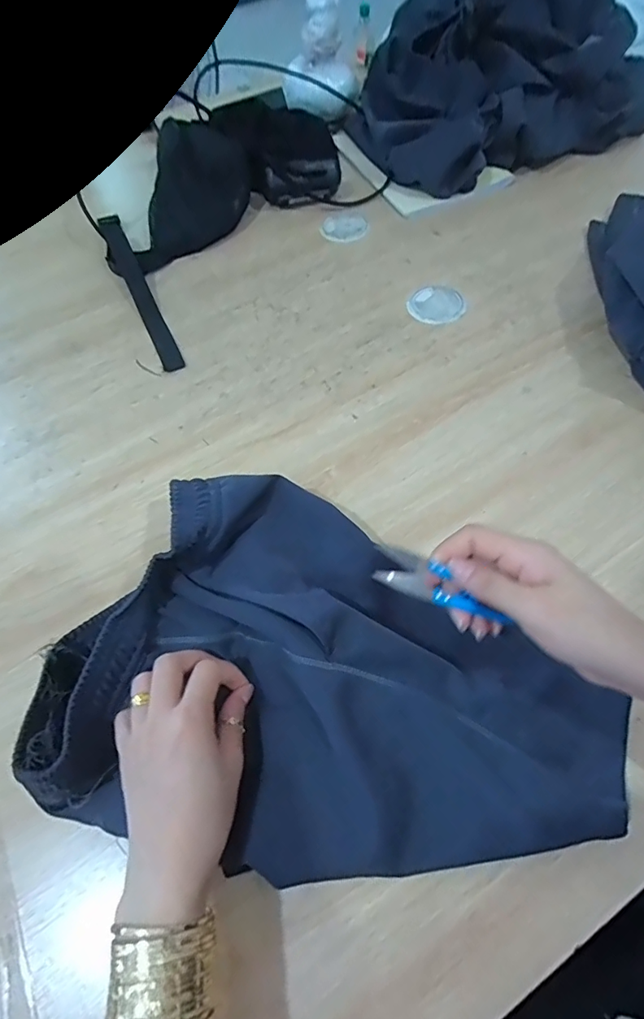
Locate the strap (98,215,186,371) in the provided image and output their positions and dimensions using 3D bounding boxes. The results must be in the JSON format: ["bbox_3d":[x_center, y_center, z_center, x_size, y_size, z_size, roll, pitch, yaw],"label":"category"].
[{"bbox_3d":[-0.235,-0.291,0.614,0.028,0.033,0.325,-23,61,-10],"label":"strap"}]

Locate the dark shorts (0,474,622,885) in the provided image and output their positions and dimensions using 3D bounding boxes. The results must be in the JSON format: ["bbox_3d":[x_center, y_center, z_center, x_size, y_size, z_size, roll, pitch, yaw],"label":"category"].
[{"bbox_3d":[0.007,0.112,0.333,0.369,0.058,0.246,15,62,12],"label":"dark shorts"}]

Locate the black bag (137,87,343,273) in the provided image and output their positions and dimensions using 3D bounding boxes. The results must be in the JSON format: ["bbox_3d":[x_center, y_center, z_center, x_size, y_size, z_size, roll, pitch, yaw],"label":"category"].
[{"bbox_3d":[-0.121,-0.476,0.687,0.335,0.072,0.193,-26,62,-11],"label":"black bag"}]

